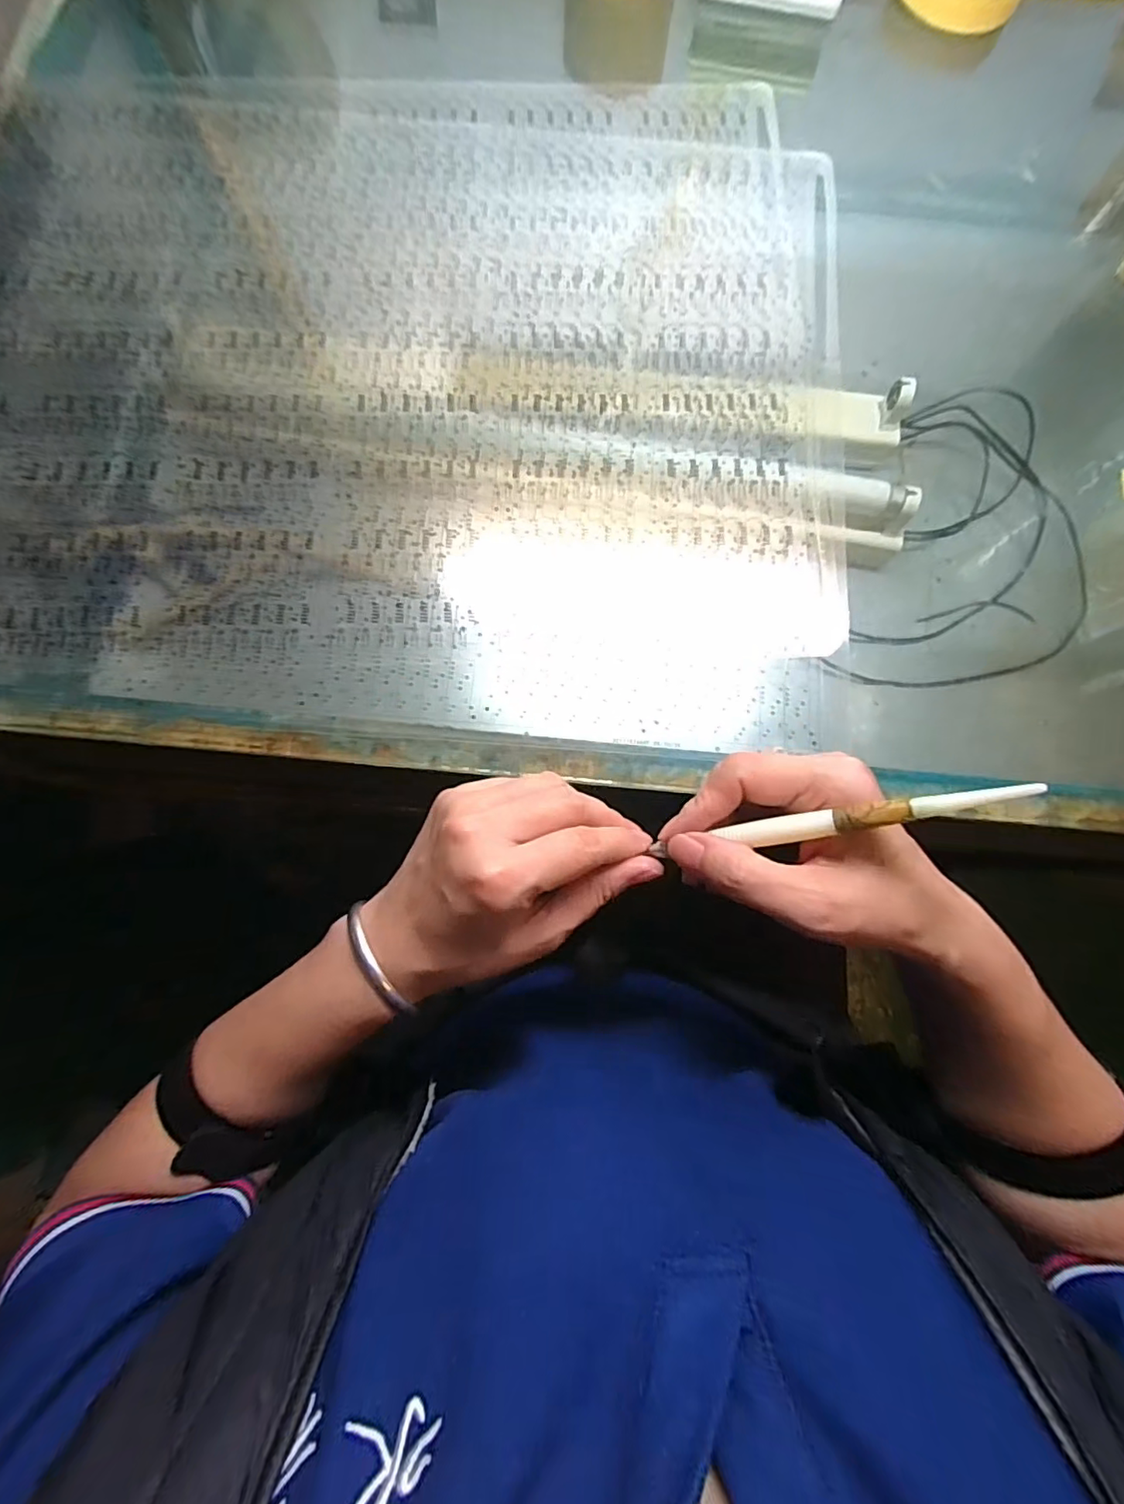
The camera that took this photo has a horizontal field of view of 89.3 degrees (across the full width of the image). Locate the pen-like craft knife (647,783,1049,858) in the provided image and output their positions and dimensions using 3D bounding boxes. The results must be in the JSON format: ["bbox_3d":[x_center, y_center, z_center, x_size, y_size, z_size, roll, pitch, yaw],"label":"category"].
[{"bbox_3d":[0.096,0.028,0.214,0.133,0.006,0.009,-16,78,31],"label":"pen-like craft knife"}]

